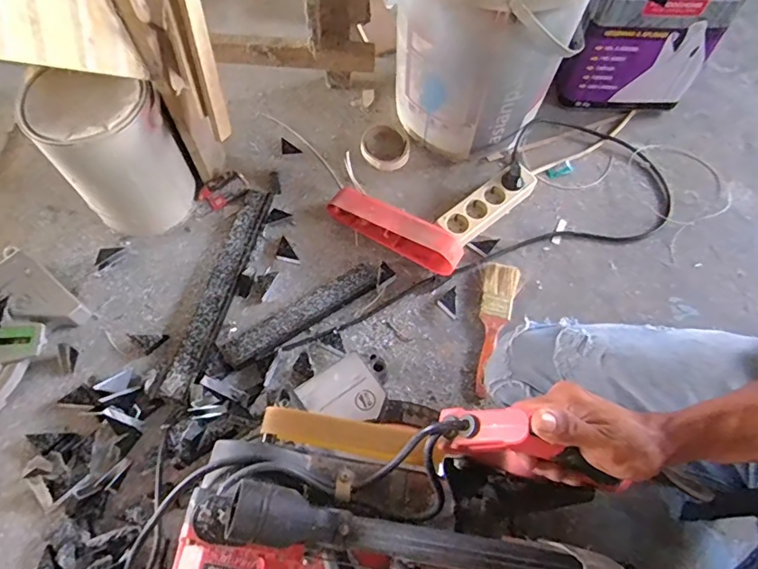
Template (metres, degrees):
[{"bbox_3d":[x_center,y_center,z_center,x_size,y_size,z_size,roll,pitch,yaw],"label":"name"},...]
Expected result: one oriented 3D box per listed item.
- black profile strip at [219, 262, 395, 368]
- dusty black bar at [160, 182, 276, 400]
[{"bbox_3d":[-0.110,0.043,0.819,0.289,0.024,0.052,-29,68,-15],"label":"black profile strip"},{"bbox_3d":[-0.257,0.001,0.830,0.055,0.024,0.369,13,64,5],"label":"dusty black bar"}]

